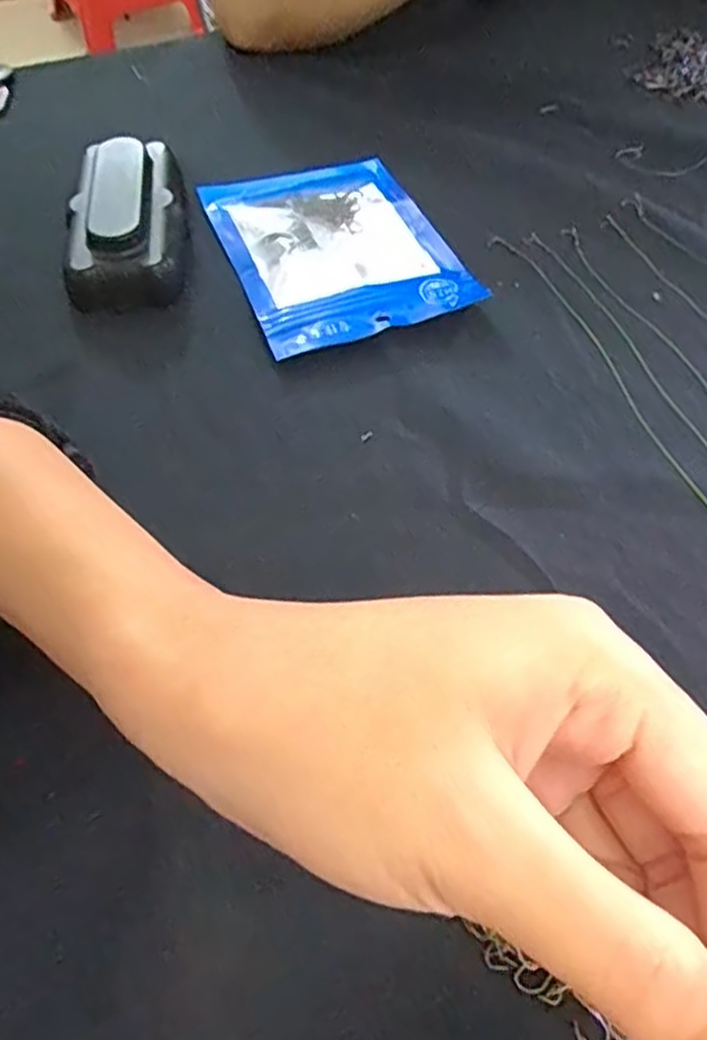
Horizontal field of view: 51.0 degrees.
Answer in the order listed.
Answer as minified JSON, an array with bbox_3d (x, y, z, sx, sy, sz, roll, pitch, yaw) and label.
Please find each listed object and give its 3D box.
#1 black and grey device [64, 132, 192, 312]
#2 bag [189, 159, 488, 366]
[{"bbox_3d":[-0.105,-0.142,0.344,0.053,0.027,0.112,-9,55,-7],"label":"black and grey device"},{"bbox_3d":[-0.008,-0.129,0.349,0.099,0.009,0.130,-17,57,-12],"label":"bag"}]

